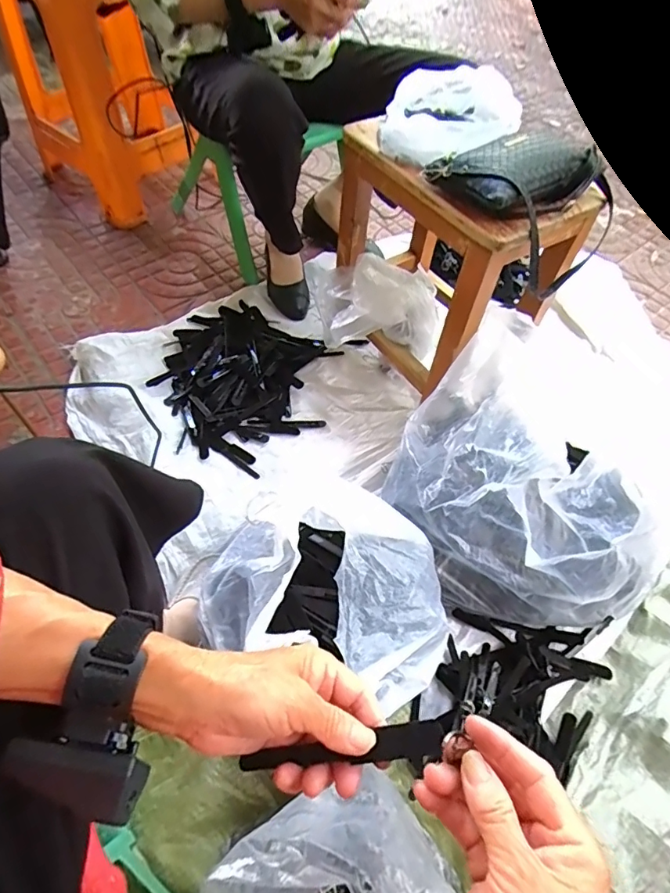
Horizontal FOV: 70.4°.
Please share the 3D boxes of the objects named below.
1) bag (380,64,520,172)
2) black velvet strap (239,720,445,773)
[{"bbox_3d":[0.158,-0.449,0.650,0.175,0.053,0.191,11,59,5],"label":"bag"},{"bbox_3d":[0.003,0.182,0.282,0.125,0.010,0.018,-17,57,12],"label":"black velvet strap"}]

